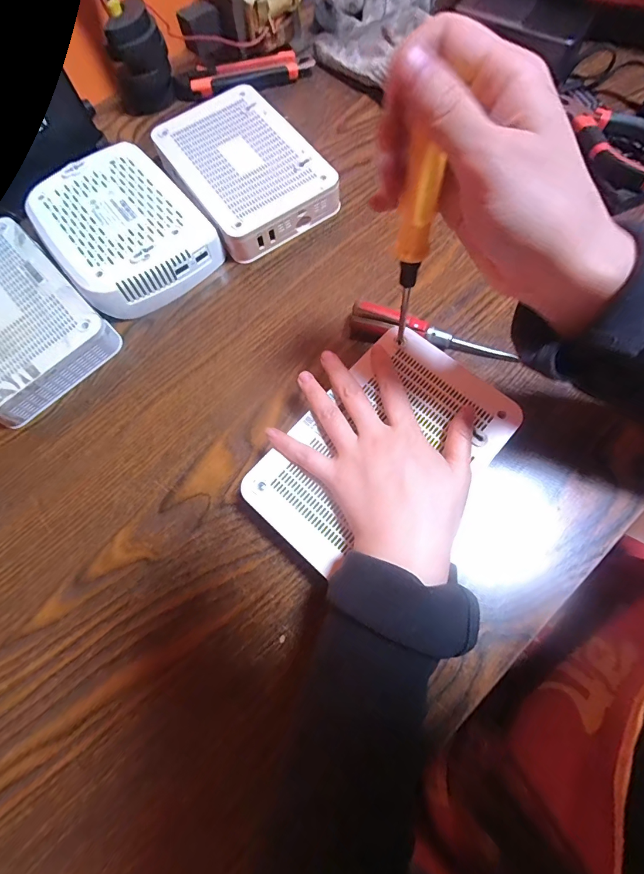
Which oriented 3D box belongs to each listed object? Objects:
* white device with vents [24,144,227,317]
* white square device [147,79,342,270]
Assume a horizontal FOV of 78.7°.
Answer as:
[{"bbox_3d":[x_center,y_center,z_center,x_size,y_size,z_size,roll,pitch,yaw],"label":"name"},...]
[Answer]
[{"bbox_3d":[-0.185,-0.196,0.369,0.133,0.035,0.167,-38,75,-9],"label":"white device with vents"},{"bbox_3d":[-0.078,-0.265,0.391,0.121,0.033,0.181,-34,74,-8],"label":"white square device"}]

